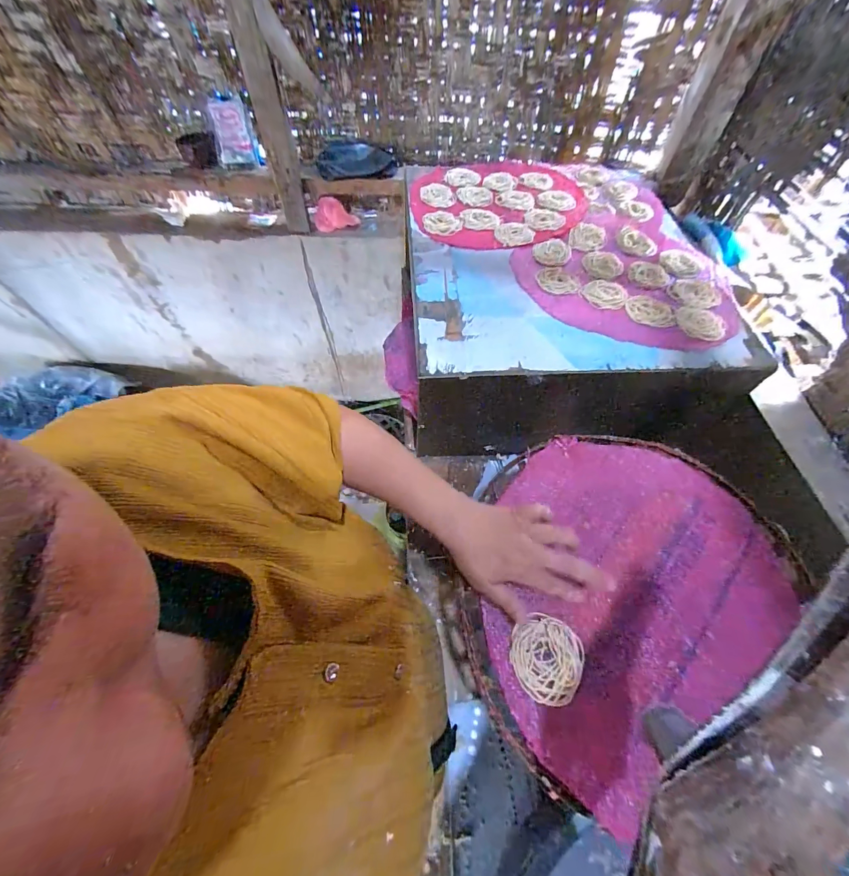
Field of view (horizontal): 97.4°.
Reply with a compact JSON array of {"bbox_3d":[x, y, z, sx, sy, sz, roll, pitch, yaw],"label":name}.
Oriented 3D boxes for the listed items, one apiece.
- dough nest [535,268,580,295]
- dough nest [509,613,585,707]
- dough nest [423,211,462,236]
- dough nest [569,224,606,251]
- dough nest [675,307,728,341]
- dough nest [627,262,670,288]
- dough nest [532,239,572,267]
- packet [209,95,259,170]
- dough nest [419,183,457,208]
[{"bbox_3d":[0.223,-0.264,0.629,0.062,0.006,0.070,-26,63,-16],"label":"dough nest"},{"bbox_3d":[0.119,0.216,0.367,0.068,0.008,0.071,1,58,-1],"label":"dough nest"},{"bbox_3d":[0.034,-0.407,0.705,0.073,0.009,0.071,1,58,-1],"label":"dough nest"},{"bbox_3d":[0.301,-0.370,0.689,0.062,0.013,0.070,22,61,12],"label":"dough nest"},{"bbox_3d":[0.430,-0.177,0.579,0.070,0.004,0.071,1,58,-1],"label":"dough nest"},{"bbox_3d":[0.386,-0.281,0.641,0.067,0.004,0.070,19,60,10],"label":"dough nest"},{"bbox_3d":[0.230,-0.334,0.673,0.065,0.011,0.077,21,60,11],"label":"dough nest"},{"bbox_3d":[-0.480,-0.759,0.936,0.083,0.133,0.020,-10,31,-5],"label":"packet"},{"bbox_3d":[0.026,-0.493,0.755,0.068,0.008,0.089,-13,60,-9],"label":"dough nest"}]

